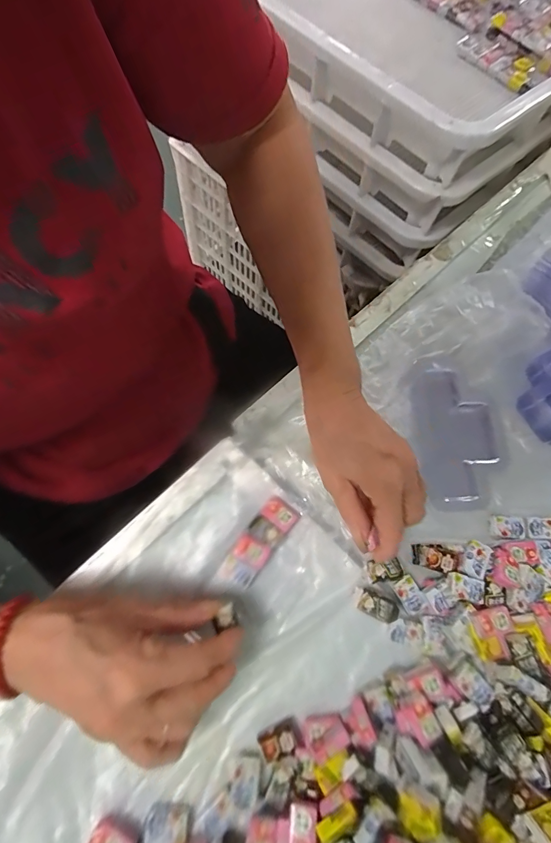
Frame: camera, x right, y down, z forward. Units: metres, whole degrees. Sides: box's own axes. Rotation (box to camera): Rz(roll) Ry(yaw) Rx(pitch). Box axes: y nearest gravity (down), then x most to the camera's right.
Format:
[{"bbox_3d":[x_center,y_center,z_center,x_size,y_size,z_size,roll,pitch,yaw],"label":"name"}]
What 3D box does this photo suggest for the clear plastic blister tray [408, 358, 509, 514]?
[{"bbox_3d":[0.165,0.009,0.351,0.082,0.015,0.138,-3,71,-5],"label":"clear plastic blister tray"}]

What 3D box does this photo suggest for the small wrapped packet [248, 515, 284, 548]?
[{"bbox_3d":[-0.008,0.088,0.308,0.026,0.004,0.016,40,73,9],"label":"small wrapped packet"}]

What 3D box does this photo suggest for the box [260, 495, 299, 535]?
[{"bbox_3d":[0.003,0.076,0.315,0.027,0.006,0.020,40,73,9],"label":"box"}]

